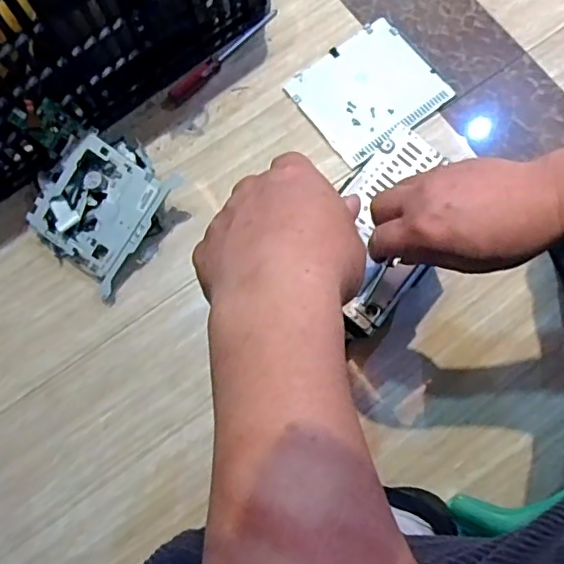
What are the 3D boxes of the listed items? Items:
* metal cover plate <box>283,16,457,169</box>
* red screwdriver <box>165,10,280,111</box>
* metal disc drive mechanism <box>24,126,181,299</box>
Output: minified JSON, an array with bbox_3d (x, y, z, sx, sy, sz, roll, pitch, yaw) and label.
[{"bbox_3d":[0.117,-0.261,0.755,0.184,0.014,0.157,-38,78,-7],"label":"metal cover plate"},{"bbox_3d":[-0.083,-0.310,0.769,0.024,0.024,0.207,43,81,11],"label":"red screwdriver"},{"bbox_3d":[-0.225,-0.097,0.705,0.159,0.063,0.167,41,89,2],"label":"metal disc drive mechanism"}]

